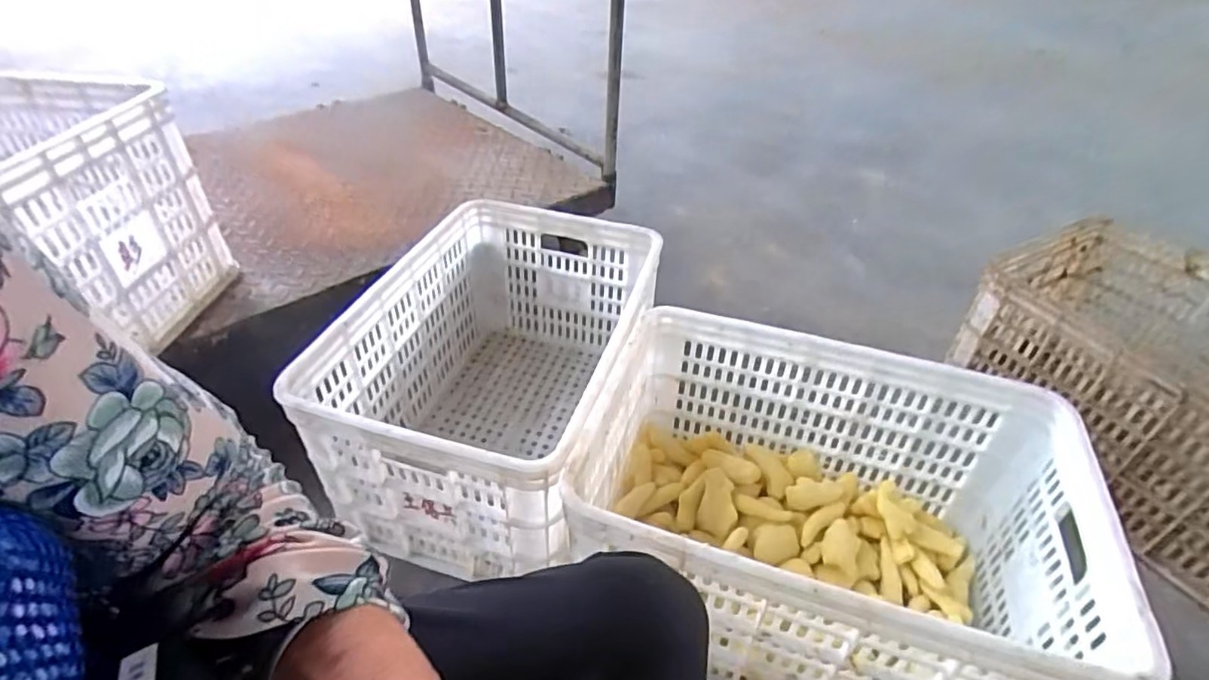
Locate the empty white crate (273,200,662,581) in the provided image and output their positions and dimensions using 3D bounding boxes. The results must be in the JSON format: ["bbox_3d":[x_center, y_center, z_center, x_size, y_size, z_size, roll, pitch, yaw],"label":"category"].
[{"bbox_3d":[-0.140,0.050,0.916,0.361,0.291,0.520,13,42,13],"label":"empty white crate"}]

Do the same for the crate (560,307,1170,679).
[{"bbox_3d":[0.246,0.216,0.729,0.506,0.283,0.358,14,42,14],"label":"crate"}]

